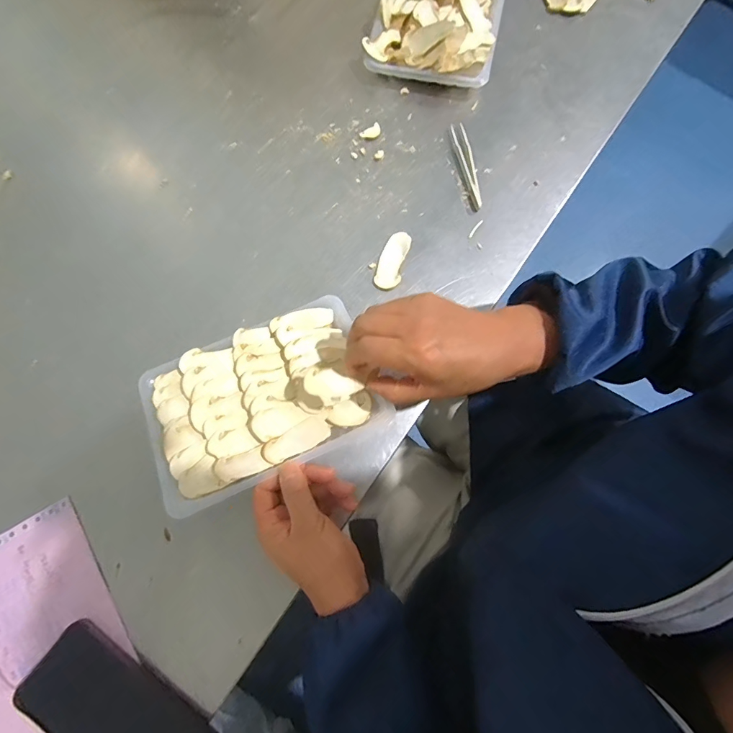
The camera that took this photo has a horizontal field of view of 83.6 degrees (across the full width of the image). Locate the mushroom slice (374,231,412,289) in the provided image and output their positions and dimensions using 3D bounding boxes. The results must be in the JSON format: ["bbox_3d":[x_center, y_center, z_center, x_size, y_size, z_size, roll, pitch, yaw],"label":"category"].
[{"bbox_3d":[0.028,-0.115,0.443,0.027,0.006,0.065,16,77,2],"label":"mushroom slice"}]

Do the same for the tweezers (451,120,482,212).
[{"bbox_3d":[0.116,-0.231,0.472,0.016,0.005,0.110,-10,78,-4],"label":"tweezers"}]

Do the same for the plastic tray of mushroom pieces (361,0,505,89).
[{"bbox_3d":[0.089,-0.433,0.494,0.148,0.049,0.196,13,77,1],"label":"plastic tray of mushroom pieces"}]

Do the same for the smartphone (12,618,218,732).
[{"bbox_3d":[-0.206,0.294,0.340,0.162,0.009,0.077,36,79,6],"label":"smartphone"}]

